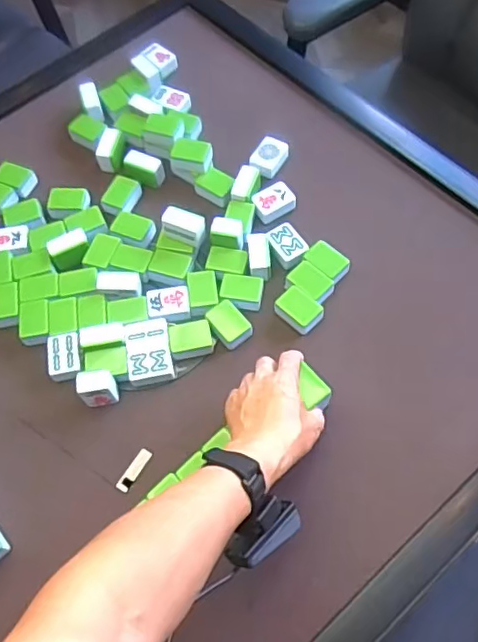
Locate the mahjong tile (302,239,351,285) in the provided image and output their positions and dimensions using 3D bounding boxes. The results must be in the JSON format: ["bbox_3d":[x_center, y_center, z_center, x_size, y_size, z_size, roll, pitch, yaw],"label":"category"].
[{"bbox_3d":[0.112,-0.076,0.737,0.052,0.020,0.037,36,71,19],"label":"mahjong tile"}]

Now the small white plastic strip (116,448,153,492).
[{"bbox_3d":[-0.118,0.170,0.664,0.013,0.006,0.052,29,69,17],"label":"small white plastic strip"}]

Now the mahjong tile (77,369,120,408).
[{"bbox_3d":[-0.162,0.079,0.674,0.038,0.055,0.026,-10,63,-1],"label":"mahjong tile"}]

